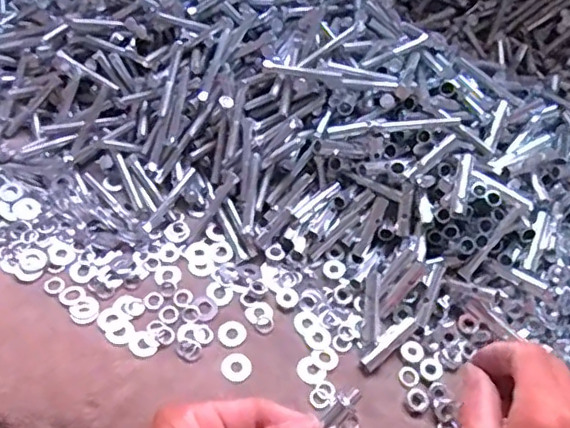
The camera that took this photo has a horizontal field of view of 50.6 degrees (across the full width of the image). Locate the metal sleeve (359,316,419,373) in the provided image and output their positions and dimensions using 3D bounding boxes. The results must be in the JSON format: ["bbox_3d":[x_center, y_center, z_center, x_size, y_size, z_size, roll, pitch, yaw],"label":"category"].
[{"bbox_3d":[0.066,0.081,0.380,0.044,0.008,0.012,-37,69,-21],"label":"metal sleeve"}]

